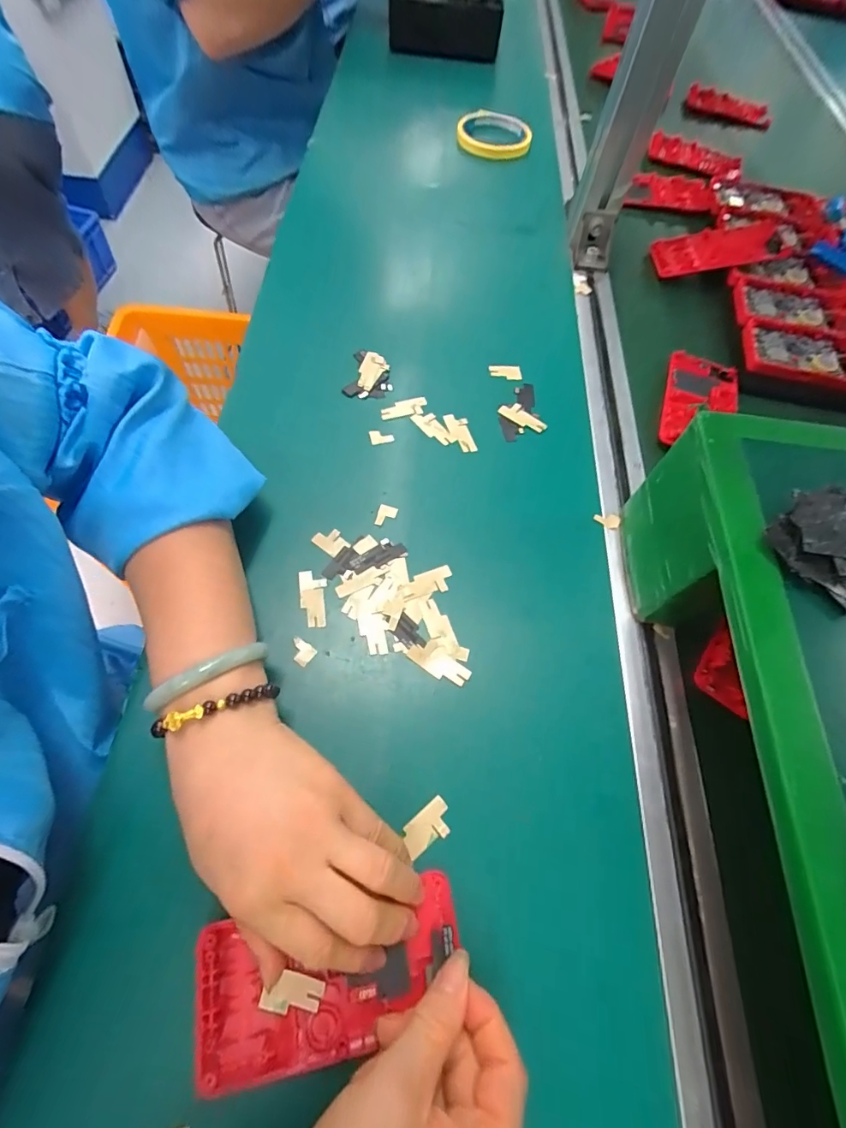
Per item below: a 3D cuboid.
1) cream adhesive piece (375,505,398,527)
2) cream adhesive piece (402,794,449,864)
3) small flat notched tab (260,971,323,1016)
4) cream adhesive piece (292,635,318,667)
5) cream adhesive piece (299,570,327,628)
[{"bbox_3d":[-0.027,-0.035,0.355,0.014,0.006,0.016,18,63,3],"label":"cream adhesive piece"},{"bbox_3d":[0.003,0.146,0.267,0.029,0.004,0.018,-36,73,-20],"label":"cream adhesive piece"},{"bbox_3d":[-0.061,0.201,0.225,0.028,0.004,0.015,11,63,1],"label":"small flat notched tab"},{"bbox_3d":[-0.077,0.054,0.304,0.017,0.004,0.013,38,66,13],"label":"cream adhesive piece"},{"bbox_3d":[-0.073,0.023,0.320,0.017,0.004,0.039,-5,65,-8],"label":"cream adhesive piece"}]

